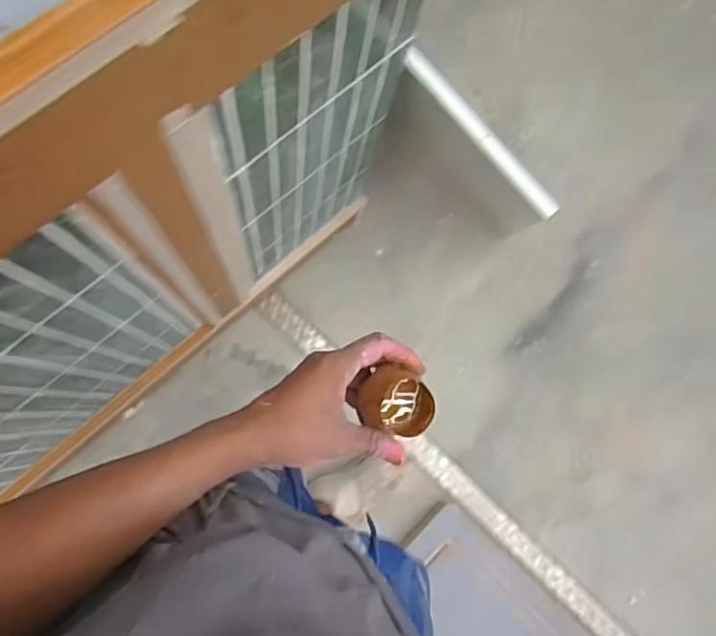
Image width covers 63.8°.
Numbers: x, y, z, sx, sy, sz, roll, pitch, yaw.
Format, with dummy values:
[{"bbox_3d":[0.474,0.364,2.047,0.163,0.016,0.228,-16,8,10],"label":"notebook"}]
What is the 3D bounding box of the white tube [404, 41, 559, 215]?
[{"bbox_3d":[0.172,-0.255,0.797,0.026,0.026,0.296,-42,89,-11],"label":"white tube"}]

